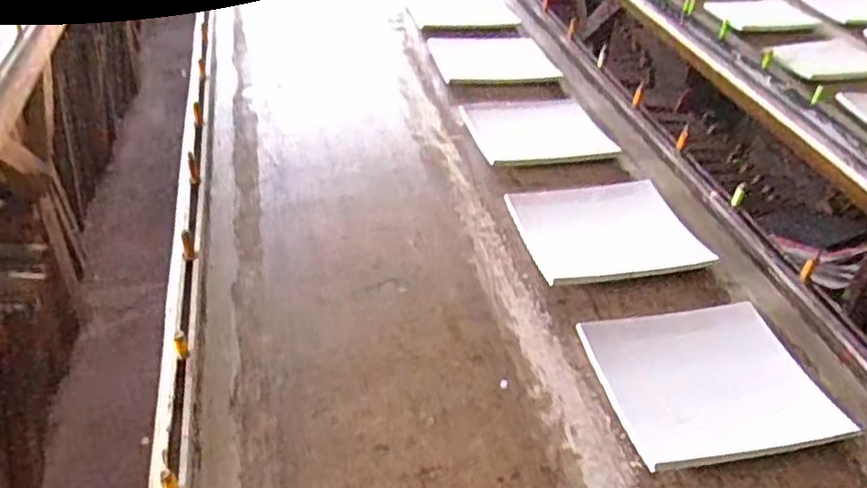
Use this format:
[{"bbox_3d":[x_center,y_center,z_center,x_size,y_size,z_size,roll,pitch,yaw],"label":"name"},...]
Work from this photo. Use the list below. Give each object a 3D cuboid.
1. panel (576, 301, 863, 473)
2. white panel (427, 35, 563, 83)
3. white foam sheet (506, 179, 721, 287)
[{"bbox_3d":[0.358,0.172,0.886,0.267,0.032,0.220,-3,41,-12],"label":"panel"},{"bbox_3d":[0.135,-0.446,1.605,0.263,0.030,0.230,1,41,-8],"label":"white panel"},{"bbox_3d":[0.279,-0.024,1.120,0.267,0.045,0.226,-2,41,-11],"label":"white foam sheet"}]

